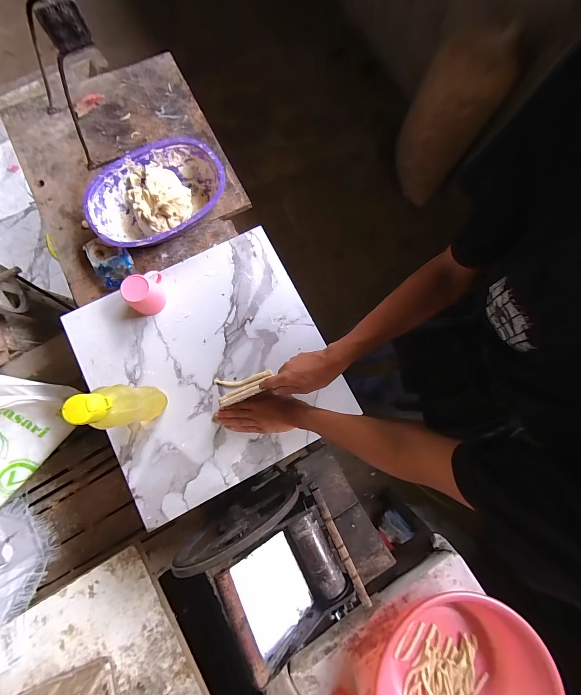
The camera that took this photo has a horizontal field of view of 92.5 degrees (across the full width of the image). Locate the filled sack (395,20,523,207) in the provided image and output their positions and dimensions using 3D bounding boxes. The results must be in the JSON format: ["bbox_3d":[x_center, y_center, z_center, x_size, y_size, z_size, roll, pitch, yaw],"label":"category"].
[{"bbox_3d":[0.717,-1.059,1.319,0.333,0.662,0.250,23,64,3],"label":"filled sack"}]

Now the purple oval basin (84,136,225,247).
[{"bbox_3d":[-0.297,-0.342,0.643,0.300,0.070,0.216,-32,81,-5],"label":"purple oval basin"}]

